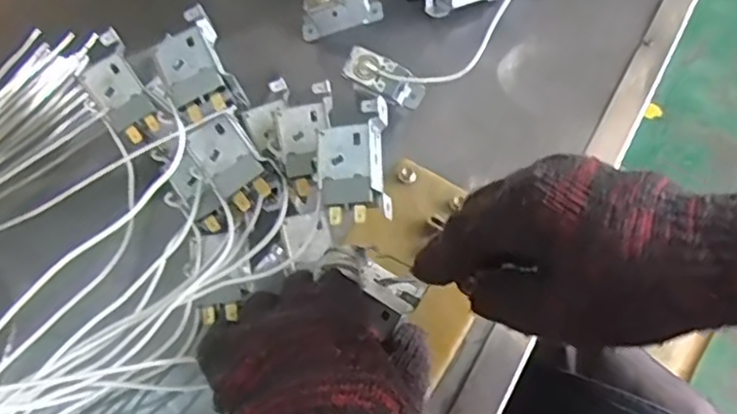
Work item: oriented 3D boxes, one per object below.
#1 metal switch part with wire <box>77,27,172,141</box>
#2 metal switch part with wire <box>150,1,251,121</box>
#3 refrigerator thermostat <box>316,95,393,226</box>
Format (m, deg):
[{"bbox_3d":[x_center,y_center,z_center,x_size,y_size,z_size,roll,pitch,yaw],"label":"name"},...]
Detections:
[{"bbox_3d":[-0.166,-0.078,0.434,0.040,0.026,0.068,-30,103,-5],"label":"metal switch part with wire"},{"bbox_3d":[-0.096,-0.077,0.364,0.036,0.020,0.062,-27,72,-3],"label":"metal switch part with wire"},{"bbox_3d":[-0.007,-0.025,0.361,0.037,0.022,0.067,-3,83,14],"label":"refrigerator thermostat"}]

